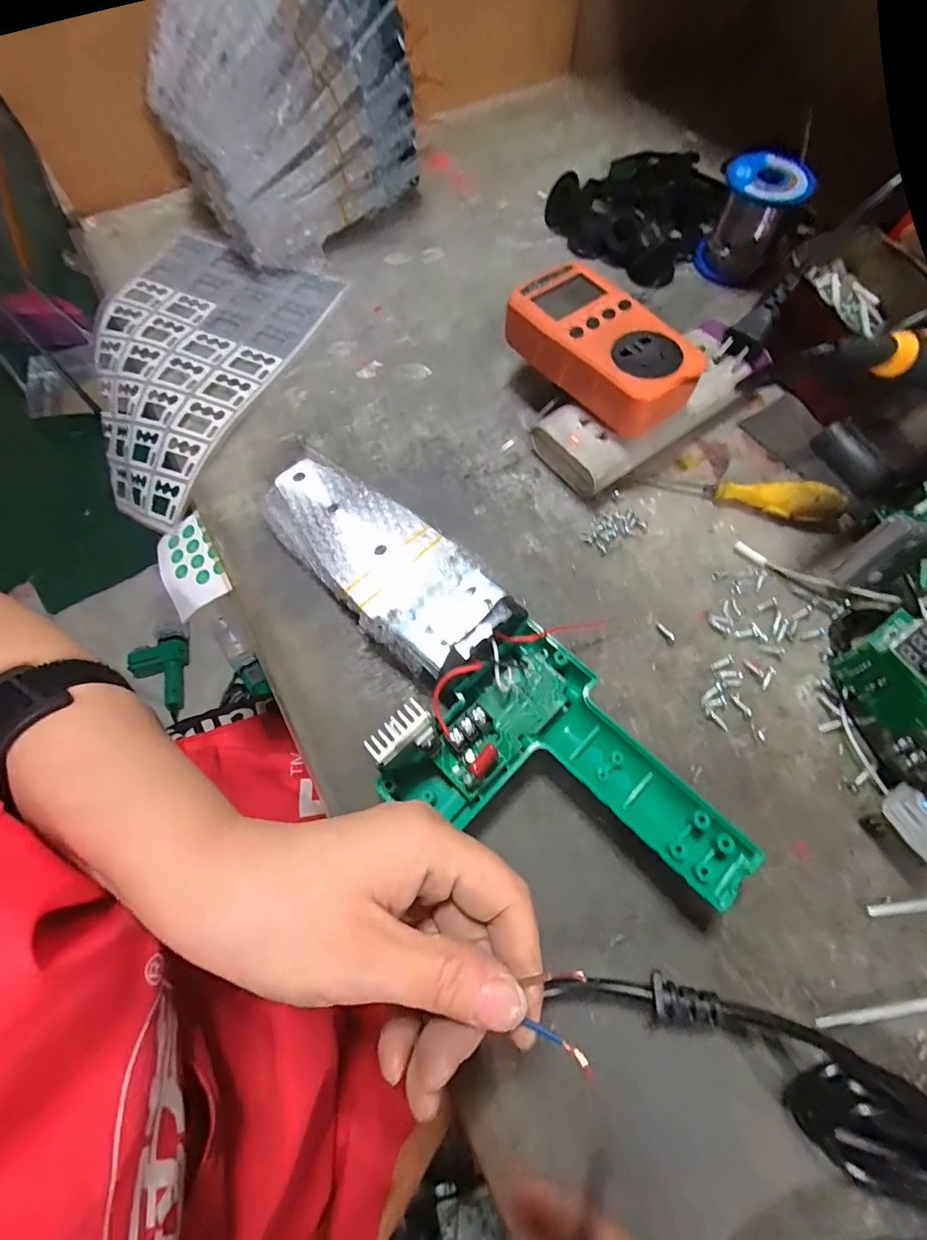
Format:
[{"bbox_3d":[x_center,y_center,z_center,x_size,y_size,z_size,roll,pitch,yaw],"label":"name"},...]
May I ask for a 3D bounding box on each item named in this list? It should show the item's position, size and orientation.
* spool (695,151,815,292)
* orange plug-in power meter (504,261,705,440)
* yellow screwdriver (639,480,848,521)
[{"bbox_3d":[0.232,-0.322,0.384,0.060,0.066,0.060,0,67,1],"label":"spool"},{"bbox_3d":[0.088,-0.176,0.308,0.063,0.031,0.121,-33,71,-12],"label":"orange plug-in power meter"},{"bbox_3d":[0.184,-0.083,0.313,0.117,0.020,0.021,9,68,5],"label":"yellow screwdriver"}]

